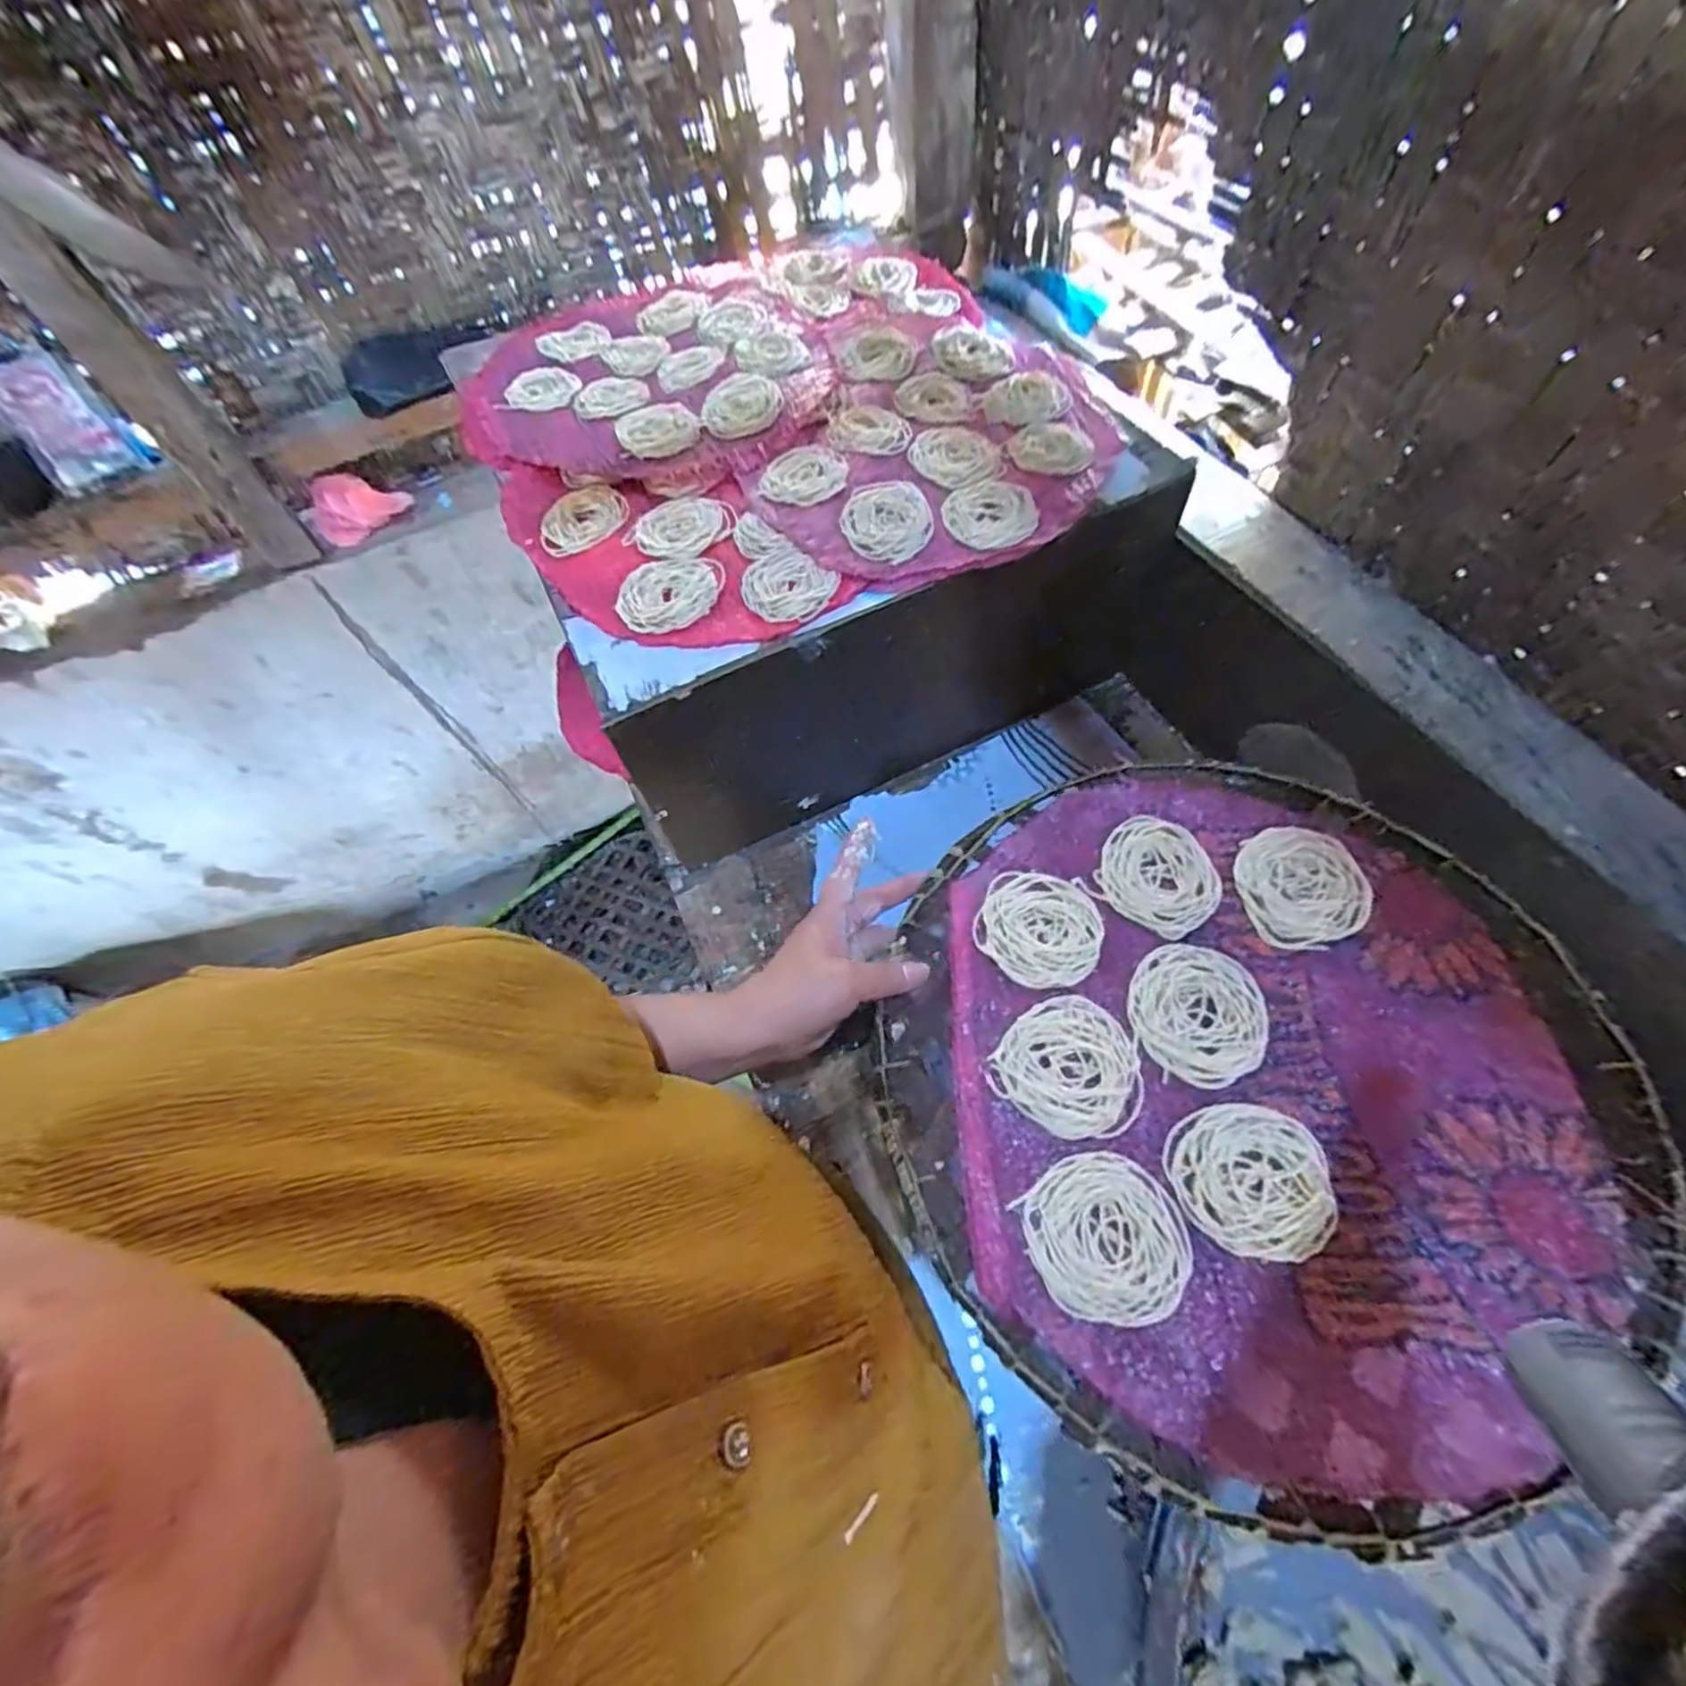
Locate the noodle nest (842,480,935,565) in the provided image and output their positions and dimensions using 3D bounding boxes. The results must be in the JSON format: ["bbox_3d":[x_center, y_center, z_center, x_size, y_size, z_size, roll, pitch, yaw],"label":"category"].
[{"bbox_3d":[0.037,-0.260,0.568,0.069,0.008,0.084,5,61,8],"label":"noodle nest"}]

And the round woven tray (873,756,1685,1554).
[{"bbox_3d":[0.211,0.114,0.385,0.366,0.039,0.352,0,65,1],"label":"round woven tray"}]

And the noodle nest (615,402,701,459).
[{"bbox_3d":[-0.169,-0.380,0.648,0.073,0.010,0.073,-10,60,0],"label":"noodle nest"}]

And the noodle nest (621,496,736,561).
[{"bbox_3d":[-0.133,-0.262,0.587,0.089,0.008,0.069,-33,63,-13],"label":"noodle nest"}]

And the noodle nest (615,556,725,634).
[{"bbox_3d":[-0.134,-0.197,0.553,0.072,0.008,0.083,32,68,21],"label":"noodle nest"}]

